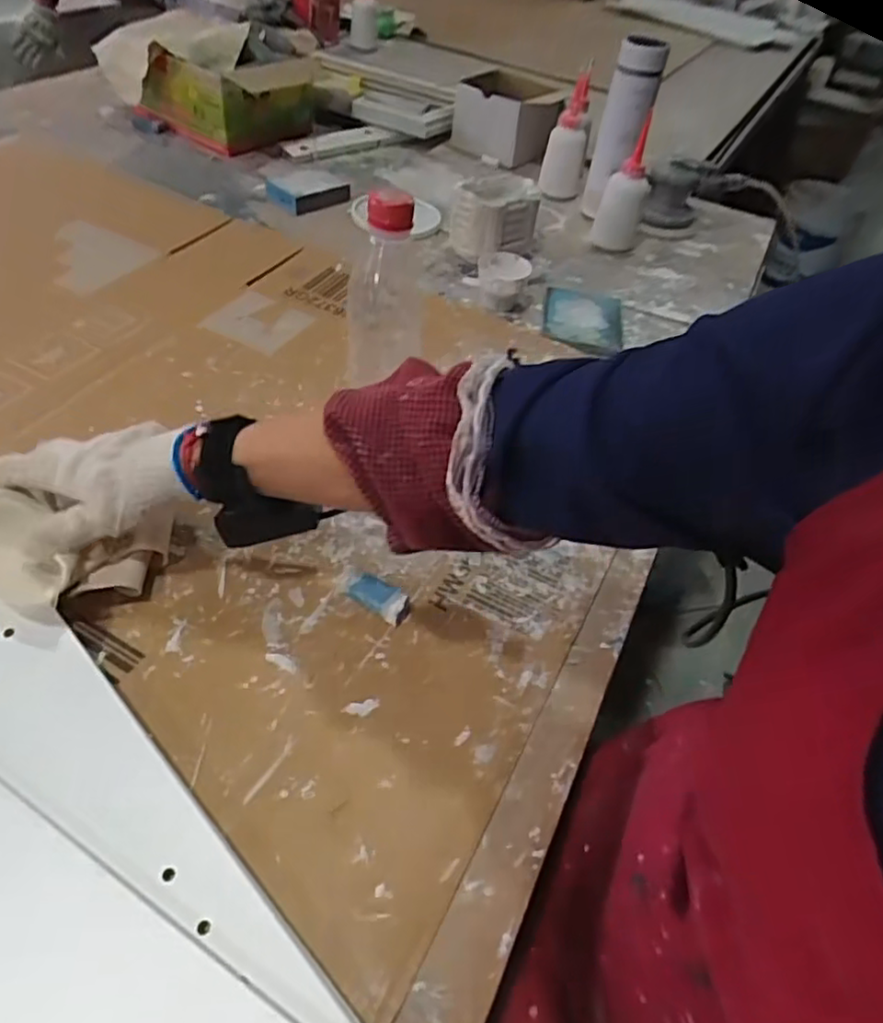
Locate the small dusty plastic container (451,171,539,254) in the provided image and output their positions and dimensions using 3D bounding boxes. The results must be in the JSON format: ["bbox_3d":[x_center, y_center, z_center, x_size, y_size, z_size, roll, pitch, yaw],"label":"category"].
[{"bbox_3d":[0.070,-0.385,0.864,0.101,0.076,0.107,4,46,-4],"label":"small dusty plastic container"}]

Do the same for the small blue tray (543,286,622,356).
[{"bbox_3d":[0.175,-0.241,0.813,0.096,0.014,0.135,10,46,1],"label":"small blue tray"}]

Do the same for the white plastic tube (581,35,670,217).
[{"bbox_3d":[0.252,-0.528,0.928,0.058,0.223,0.055,23,48,14],"label":"white plastic tube"}]

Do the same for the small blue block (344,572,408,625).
[{"bbox_3d":[-0.046,0.062,0.484,0.047,0.019,0.022,30,49,18],"label":"small blue block"}]

